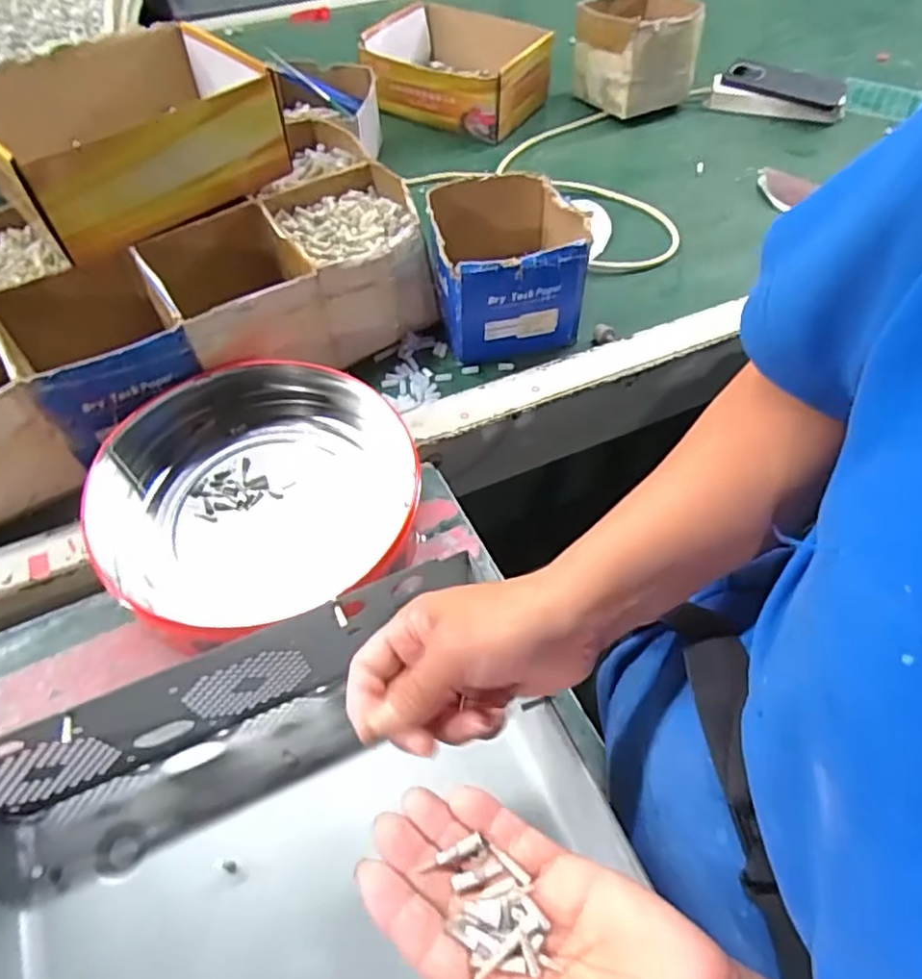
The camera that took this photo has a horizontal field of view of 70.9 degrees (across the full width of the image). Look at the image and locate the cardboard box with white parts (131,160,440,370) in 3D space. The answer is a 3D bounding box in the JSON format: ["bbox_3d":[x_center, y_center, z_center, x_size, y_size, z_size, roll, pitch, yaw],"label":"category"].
[{"bbox_3d":[-0.153,-0.200,0.634,0.251,0.119,0.144,-30,58,-19],"label":"cardboard box with white parts"}]

